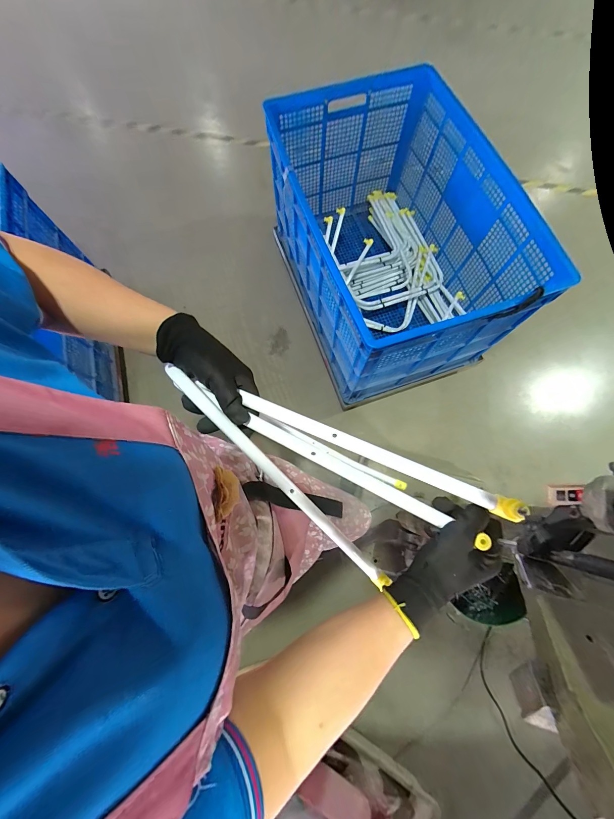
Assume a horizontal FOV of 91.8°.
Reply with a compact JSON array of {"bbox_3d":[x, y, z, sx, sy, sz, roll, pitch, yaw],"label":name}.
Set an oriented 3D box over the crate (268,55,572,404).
[{"bbox_3d":[0.321,-0.646,1.204,0.682,0.602,1.024,-20,75,-6],"label":"crate"}]

